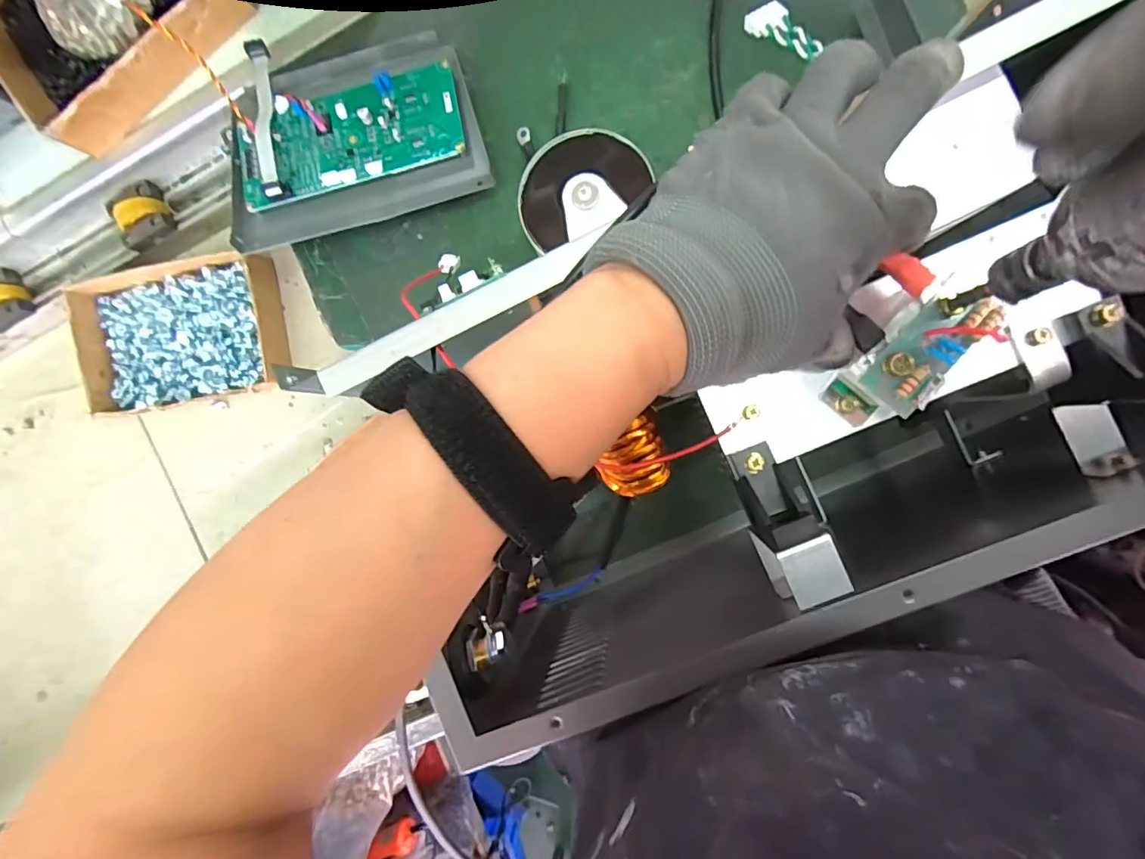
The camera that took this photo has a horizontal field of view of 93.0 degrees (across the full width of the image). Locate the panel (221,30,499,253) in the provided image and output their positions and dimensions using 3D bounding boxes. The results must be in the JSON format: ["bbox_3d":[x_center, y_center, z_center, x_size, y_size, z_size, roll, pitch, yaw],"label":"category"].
[{"bbox_3d":[-0.199,-0.265,0.471,0.229,0.035,0.175,-13,91,7],"label":"panel"}]

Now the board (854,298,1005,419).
[{"bbox_3d":[0.161,-0.037,0.246,0.028,0.012,0.059,38,96,3],"label":"board"}]

